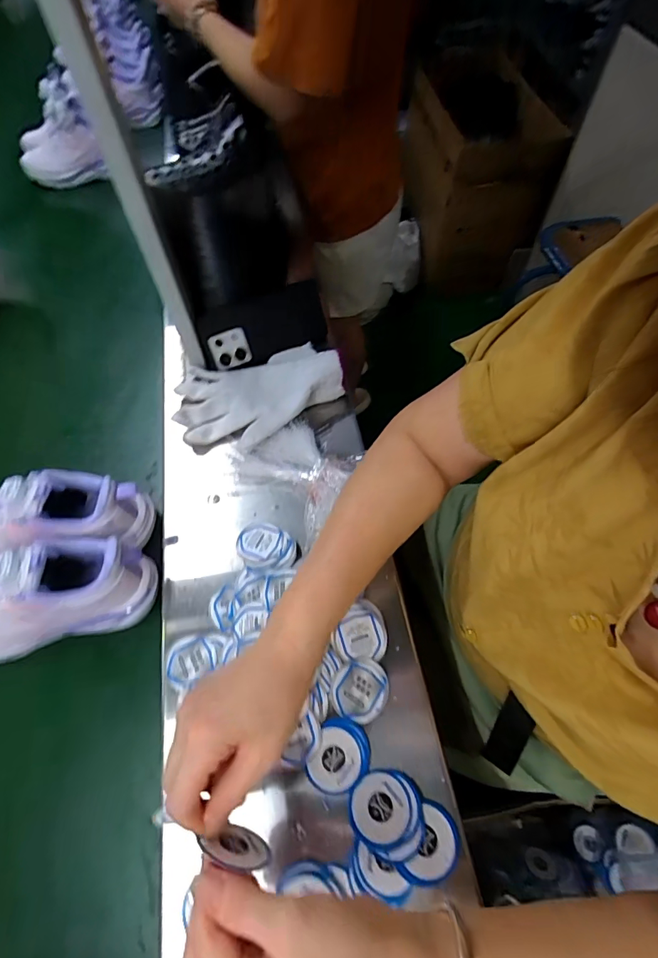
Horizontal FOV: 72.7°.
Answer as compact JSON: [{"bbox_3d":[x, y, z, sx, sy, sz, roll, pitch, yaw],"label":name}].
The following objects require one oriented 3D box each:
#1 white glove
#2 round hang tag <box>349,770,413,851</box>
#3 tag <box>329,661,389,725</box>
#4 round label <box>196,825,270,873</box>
[{"bbox_3d":[-0.085,-0.106,0.561,0.202,0.038,0.136,-15,60,-8],"label":"white glove"},{"bbox_3d":[0.041,0.262,0.356,0.048,0.005,0.049,-5,51,6],"label":"round hang tag"},{"bbox_3d":[0.028,0.191,0.401,0.051,0.010,0.048,-6,59,-3],"label":"tag"},{"bbox_3d":[-0.058,0.227,0.277,0.045,0.035,0.005,25,74,-9],"label":"round label"}]

